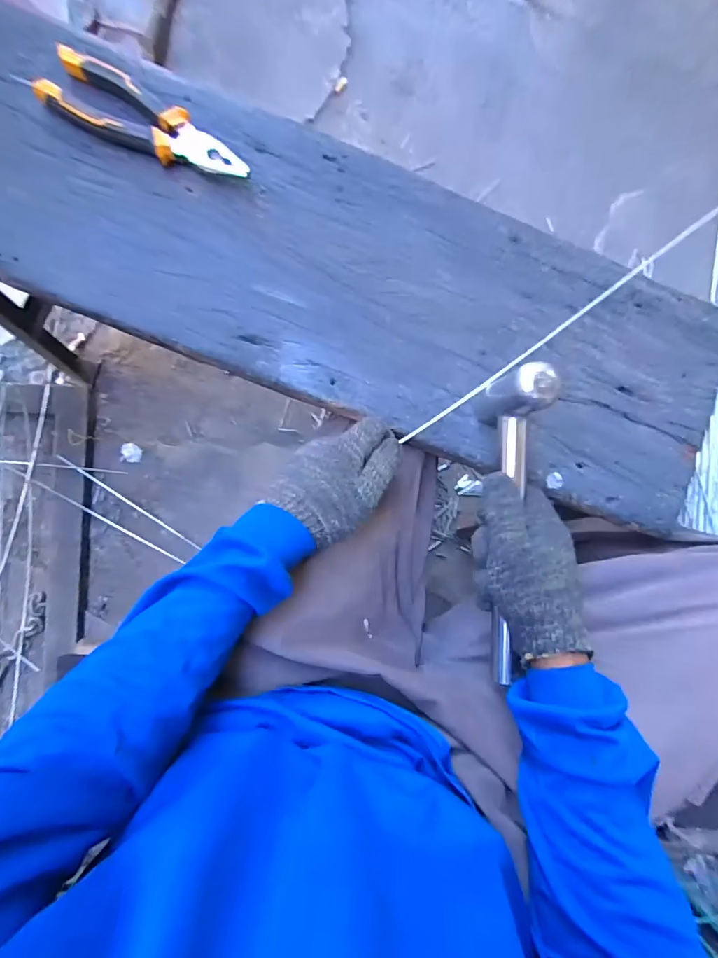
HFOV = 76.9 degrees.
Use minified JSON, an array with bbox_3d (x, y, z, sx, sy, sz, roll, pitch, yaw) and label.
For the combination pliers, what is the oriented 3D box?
[{"bbox_3d":[-0.191,-0.319,0.412,0.186,0.021,0.057,28,85,-7],"label":"combination pliers"}]

